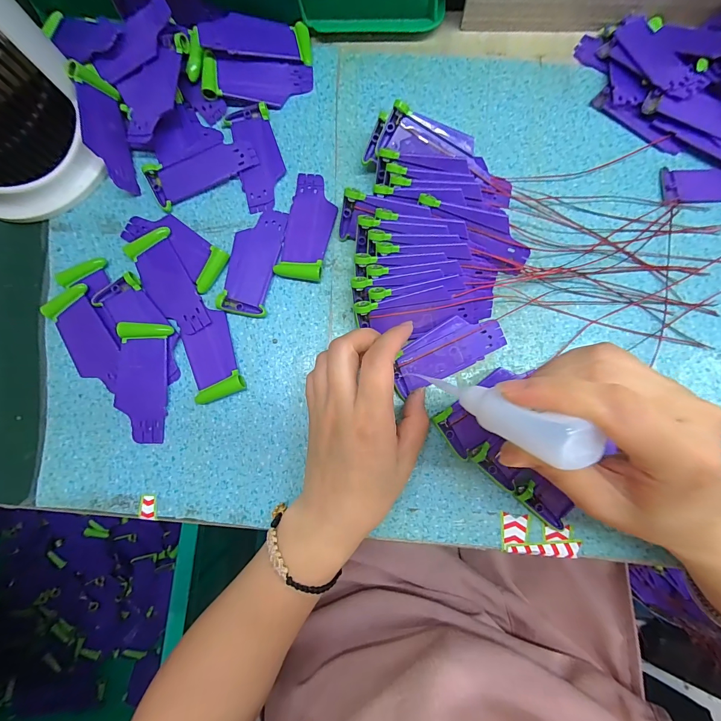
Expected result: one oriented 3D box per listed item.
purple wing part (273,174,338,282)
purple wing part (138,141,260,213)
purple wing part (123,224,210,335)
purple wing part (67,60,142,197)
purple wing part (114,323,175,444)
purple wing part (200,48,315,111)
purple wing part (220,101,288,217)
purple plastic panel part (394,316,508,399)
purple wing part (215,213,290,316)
[{"bbox_3d":[-0.041,-0.107,0.270,0.037,0.008,0.087,11,84,4],"label":"purple wing part"},{"bbox_3d":[-0.129,-0.156,0.277,0.086,0.010,0.034,-23,83,0],"label":"purple wing part"},{"bbox_3d":[-0.151,-0.060,0.267,0.036,0.006,0.090,-27,83,-1],"label":"purple wing part"},{"bbox_3d":[-0.200,-0.182,0.269,0.009,0.034,0.092,-7,100,29],"label":"purple wing part"},{"bbox_3d":[-0.166,0.016,0.255,0.037,0.014,0.088,3,83,3],"label":"purple wing part"},{"bbox_3d":[-0.085,-0.231,0.284,0.086,0.007,0.040,1,93,-9],"label":"purple wing part"},{"bbox_3d":[-0.085,-0.167,0.278,0.038,0.006,0.089,-18,83,0],"label":"purple wing part"},{"bbox_3d":[0.063,-0.008,0.250,0.086,0.004,0.035,-26,98,-3],"label":"purple plastic panel part"},{"bbox_3d":[-0.084,-0.079,0.268,0.039,0.008,0.087,10,84,4],"label":"purple wing part"}]

